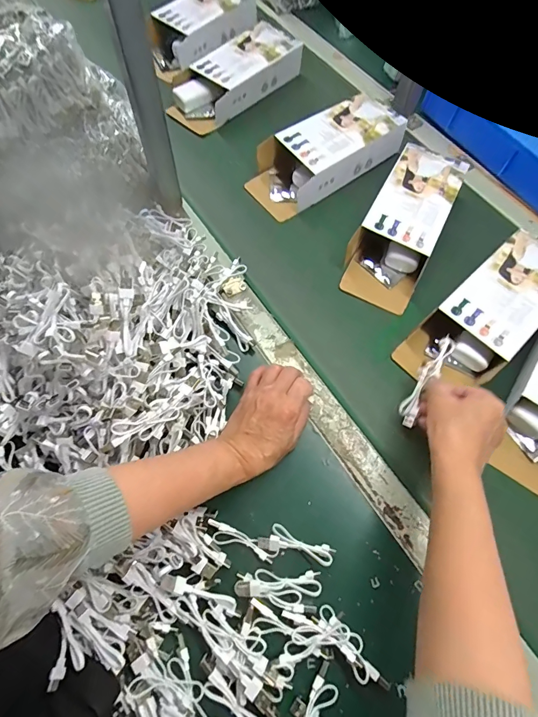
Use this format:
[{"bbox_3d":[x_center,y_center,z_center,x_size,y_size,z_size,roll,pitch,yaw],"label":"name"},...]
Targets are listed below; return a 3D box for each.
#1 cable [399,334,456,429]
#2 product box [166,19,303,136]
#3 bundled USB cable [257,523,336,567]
[{"bbox_3d":[0.184,0.022,0.437,0.024,0.023,0.121,33,74,12],"label":"cable"},{"bbox_3d":[-0.050,-0.502,0.671,0.113,0.062,0.279,41,77,18],"label":"product box"},{"bbox_3d":[0.027,0.187,0.376,0.074,0.018,0.026,17,71,12],"label":"bundled USB cable"}]

